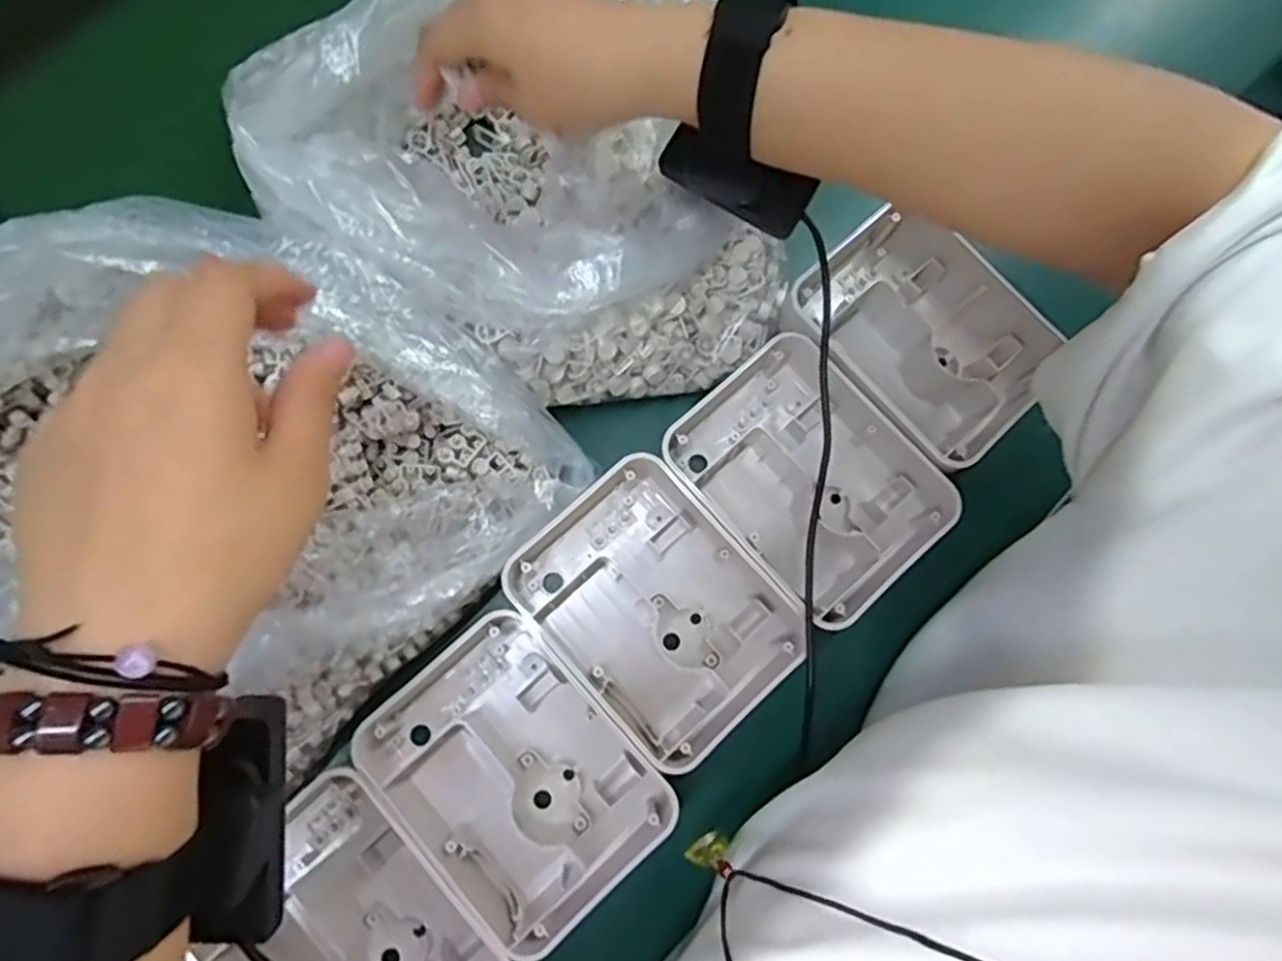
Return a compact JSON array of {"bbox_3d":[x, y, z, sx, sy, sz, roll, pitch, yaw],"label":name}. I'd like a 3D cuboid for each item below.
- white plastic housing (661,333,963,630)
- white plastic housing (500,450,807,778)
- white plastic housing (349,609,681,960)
[{"bbox_3d":[0.085,-0.001,0.369,0.103,0.039,0.128,-41,83,-7],"label":"white plastic housing"},{"bbox_3d":[0.009,0.063,0.353,0.100,0.034,0.131,-43,83,-8],"label":"white plastic housing"},{"bbox_3d":[-0.059,0.138,0.340,0.100,0.046,0.131,-43,83,-8],"label":"white plastic housing"}]

